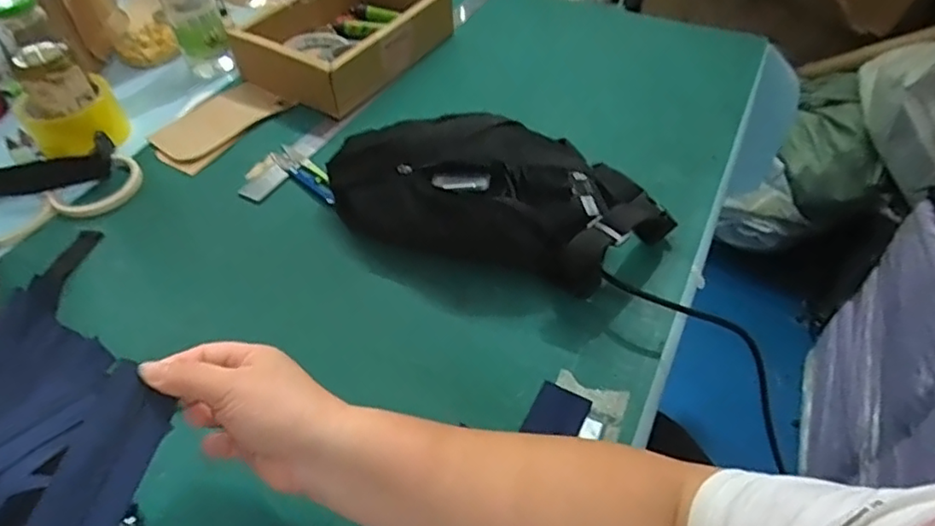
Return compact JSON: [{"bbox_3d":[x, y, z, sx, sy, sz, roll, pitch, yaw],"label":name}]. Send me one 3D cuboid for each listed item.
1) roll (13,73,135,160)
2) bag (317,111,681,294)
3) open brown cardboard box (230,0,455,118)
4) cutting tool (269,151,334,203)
[{"bbox_3d":[-0.441,-0.162,0.667,0.097,0.052,0.089,-32,56,-24],"label":"roll"},{"bbox_3d":[0.026,-0.070,0.553,0.308,0.078,0.171,20,52,16],"label":"bag"},{"bbox_3d":[-0.147,-0.297,0.757,0.166,0.063,0.235,28,55,22],"label":"open brown cardboard box"},{"bbox_3d":[-0.174,-0.092,0.625,0.113,0.006,0.015,36,59,27],"label":"cutting tool"}]

